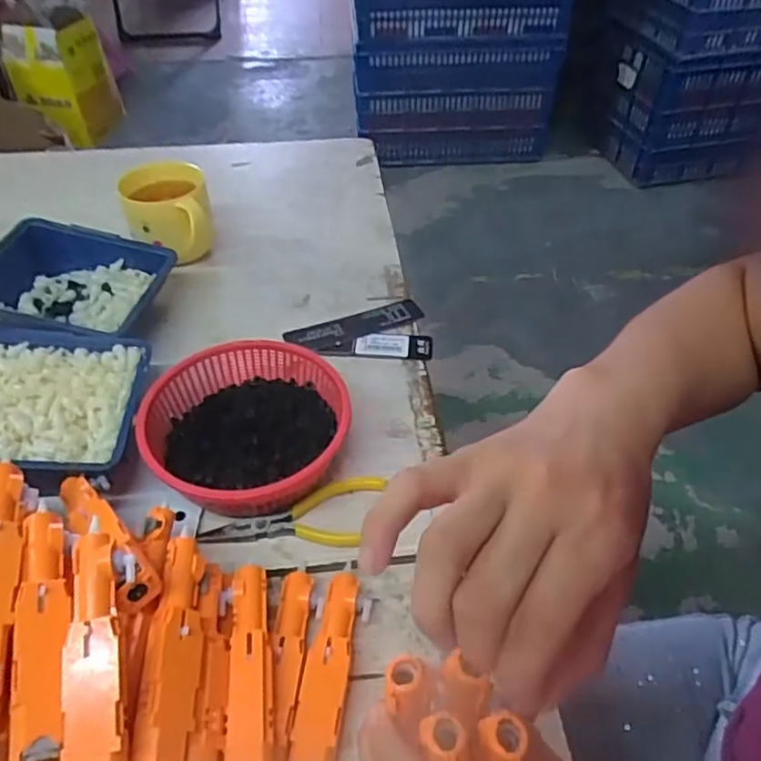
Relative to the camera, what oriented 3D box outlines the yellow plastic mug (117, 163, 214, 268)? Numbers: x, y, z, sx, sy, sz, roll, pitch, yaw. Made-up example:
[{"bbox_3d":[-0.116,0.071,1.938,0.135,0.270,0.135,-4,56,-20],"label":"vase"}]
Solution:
[{"bbox_3d":[-0.197,-0.151,0.590,0.076,0.074,0.085,-11,47,-13],"label":"yellow plastic mug"}]

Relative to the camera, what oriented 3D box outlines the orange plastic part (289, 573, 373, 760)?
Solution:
[{"bbox_3d":[-0.028,0.163,0.342,0.027,0.017,0.118,10,46,7],"label":"orange plastic part"}]

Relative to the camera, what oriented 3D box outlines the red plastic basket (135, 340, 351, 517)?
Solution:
[{"bbox_3d":[-0.087,0.035,0.432,0.138,0.046,0.130,2,45,-2],"label":"red plastic basket"}]

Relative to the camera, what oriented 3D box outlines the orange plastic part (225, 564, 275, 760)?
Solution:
[{"bbox_3d":[-0.066,0.158,0.328,0.023,0.028,0.119,-3,46,-7],"label":"orange plastic part"}]

